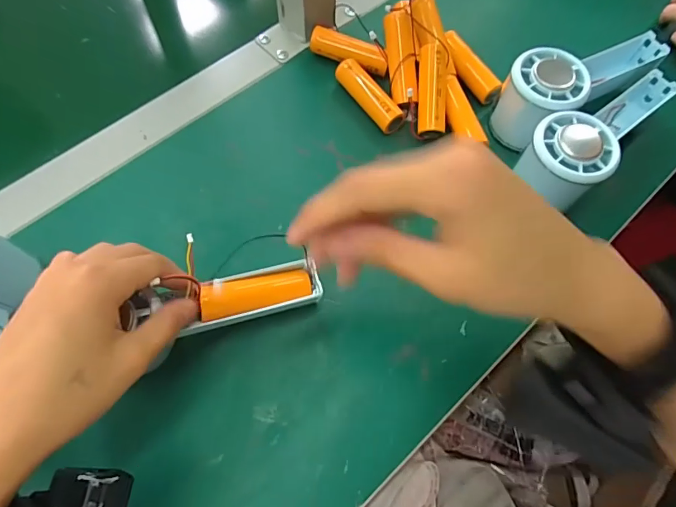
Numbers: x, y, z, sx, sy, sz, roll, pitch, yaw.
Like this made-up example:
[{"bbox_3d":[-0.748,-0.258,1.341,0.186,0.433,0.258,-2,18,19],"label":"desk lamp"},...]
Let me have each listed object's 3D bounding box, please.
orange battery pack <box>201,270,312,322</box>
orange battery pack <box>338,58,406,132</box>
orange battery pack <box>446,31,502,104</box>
[{"bbox_3d":[-0.051,0.024,0.271,0.068,0.014,0.018,-11,69,-22],"label":"orange battery pack"},{"bbox_3d":[0.024,-0.131,0.359,0.018,0.023,0.073,-36,72,-16],"label":"orange battery pack"},{"bbox_3d":[0.114,-0.163,0.373,0.018,0.016,0.070,-32,86,-14],"label":"orange battery pack"}]

